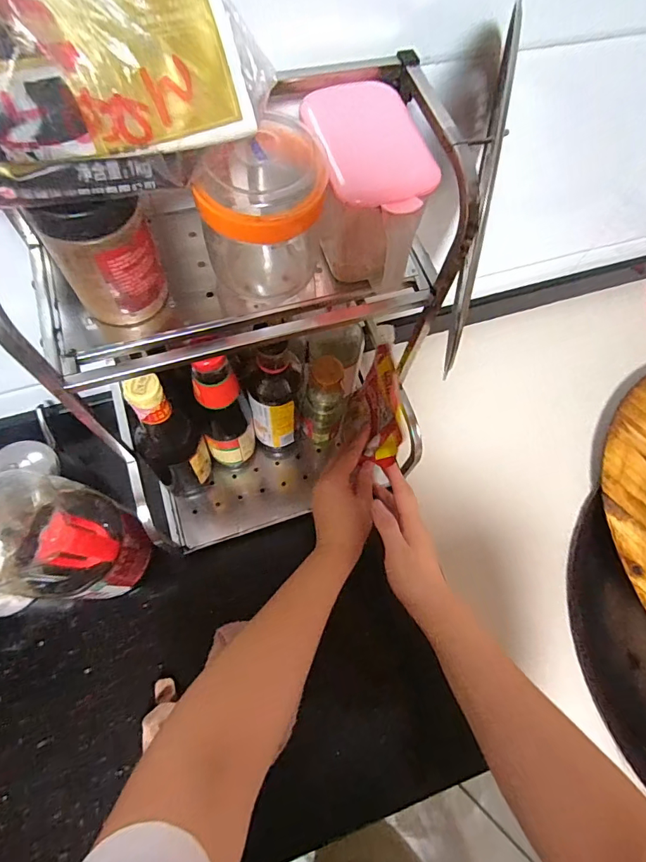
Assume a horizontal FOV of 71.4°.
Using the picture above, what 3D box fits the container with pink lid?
[{"bbox_3d":[0.033,-0.167,0.329,0.073,0.087,0.119,-9,70,-7],"label":"container with pink lid"}]

